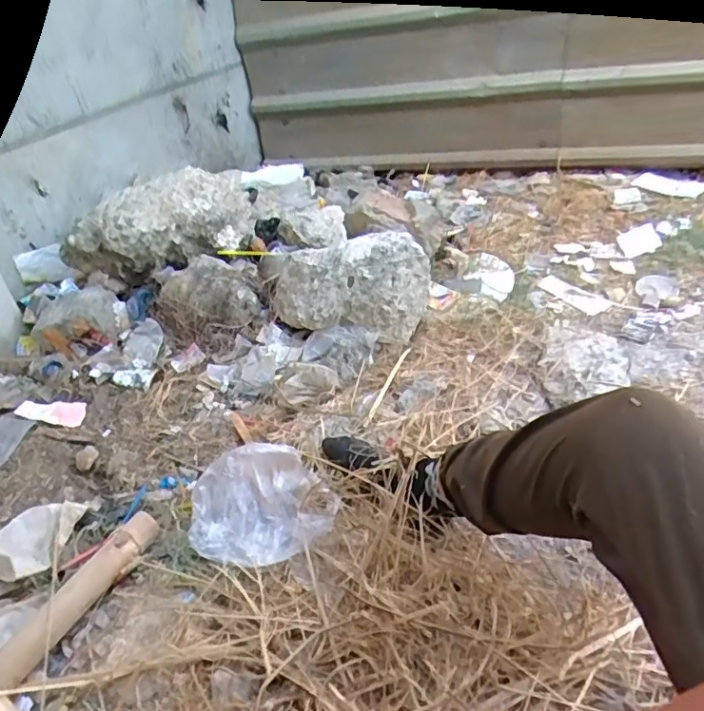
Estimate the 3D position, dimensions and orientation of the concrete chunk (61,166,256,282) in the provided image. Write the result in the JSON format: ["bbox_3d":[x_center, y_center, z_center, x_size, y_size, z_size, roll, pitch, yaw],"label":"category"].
[{"bbox_3d":[-0.500,-0.345,1.416,0.484,0.170,0.209,-18,36,-14],"label":"concrete chunk"}]

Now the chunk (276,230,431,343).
[{"bbox_3d":[-0.006,-0.165,1.268,0.361,0.206,0.198,-5,35,5],"label":"chunk"}]

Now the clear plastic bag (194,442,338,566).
[{"bbox_3d":[-0.138,0.229,0.823,0.211,0.103,0.161,-16,38,-16],"label":"clear plastic bag"}]

